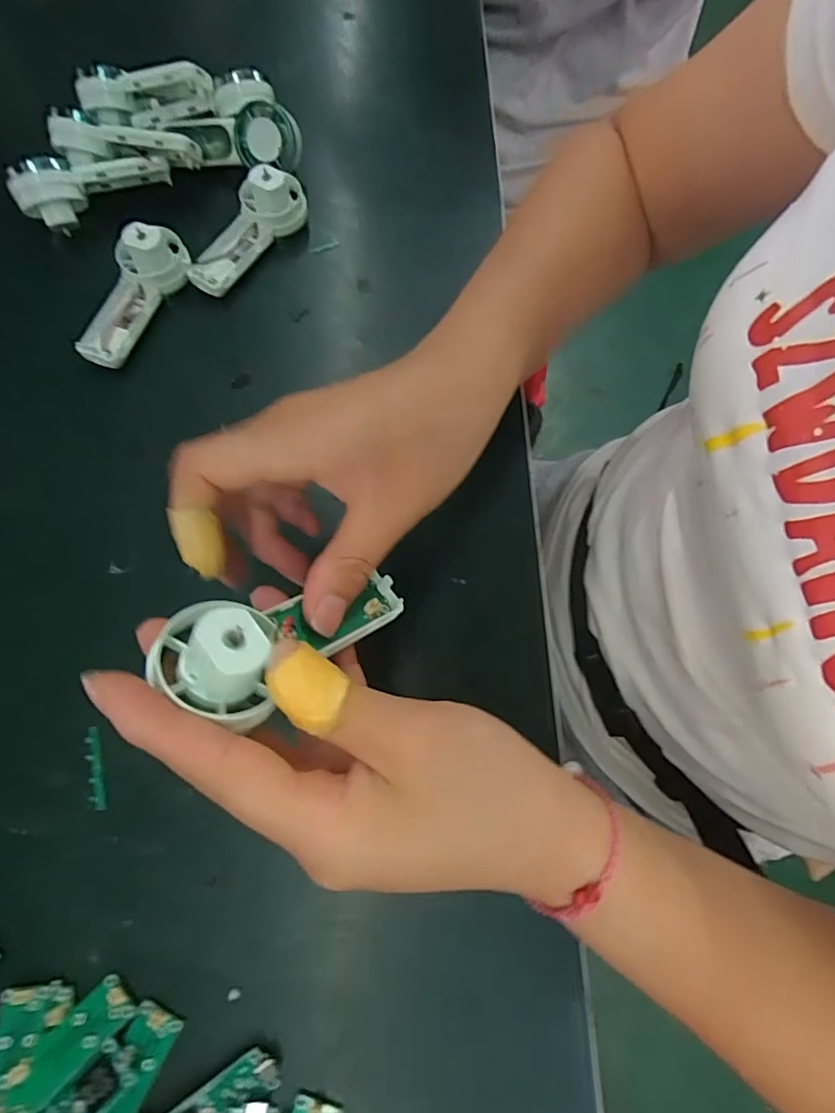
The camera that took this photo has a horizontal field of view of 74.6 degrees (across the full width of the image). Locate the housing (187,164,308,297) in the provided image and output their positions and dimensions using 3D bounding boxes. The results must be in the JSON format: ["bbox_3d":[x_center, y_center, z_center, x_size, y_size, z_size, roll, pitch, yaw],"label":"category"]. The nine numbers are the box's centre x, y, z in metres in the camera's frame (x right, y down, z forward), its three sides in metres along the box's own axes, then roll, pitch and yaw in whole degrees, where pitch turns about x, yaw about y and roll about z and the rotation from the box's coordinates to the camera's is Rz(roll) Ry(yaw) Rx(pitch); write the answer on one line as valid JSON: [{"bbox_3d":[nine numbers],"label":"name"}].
[{"bbox_3d":[-0.106,-0.202,0.340,0.035,0.026,0.092,37,86,9],"label":"housing"}]

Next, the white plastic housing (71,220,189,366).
[{"bbox_3d":[-0.168,-0.154,0.323,0.035,0.042,0.091,27,74,8],"label":"white plastic housing"}]

